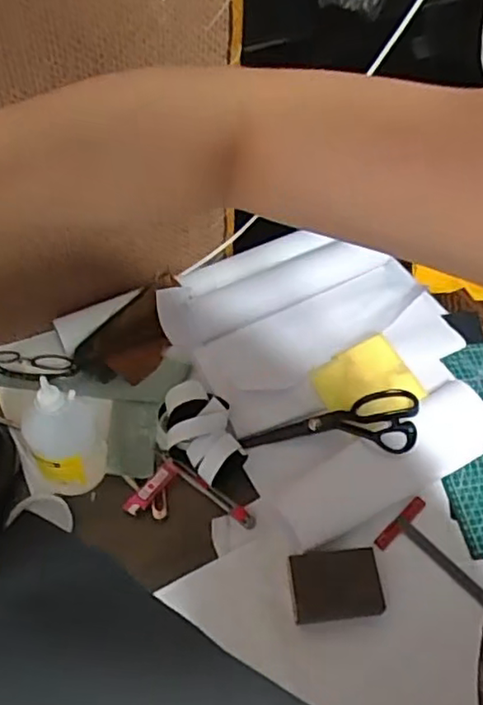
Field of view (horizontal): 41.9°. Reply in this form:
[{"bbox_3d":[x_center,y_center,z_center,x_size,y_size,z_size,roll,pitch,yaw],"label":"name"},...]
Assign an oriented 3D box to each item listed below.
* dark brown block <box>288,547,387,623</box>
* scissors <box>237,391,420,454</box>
[{"bbox_3d":[0.103,0.259,0.703,0.099,0.032,0.069,-4,54,-4],"label":"dark brown block"},{"bbox_3d":[0.121,0.104,0.796,0.227,0.017,0.079,-13,55,-10],"label":"scissors"}]

